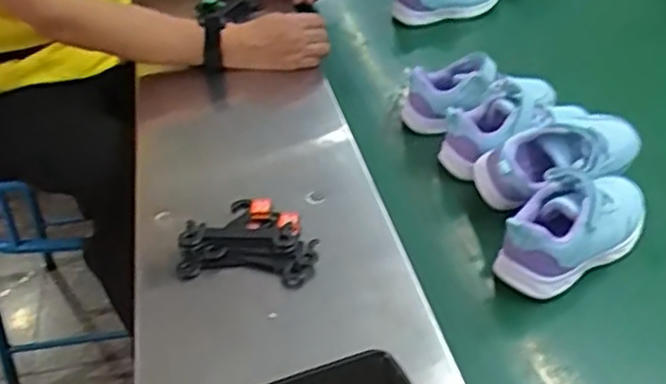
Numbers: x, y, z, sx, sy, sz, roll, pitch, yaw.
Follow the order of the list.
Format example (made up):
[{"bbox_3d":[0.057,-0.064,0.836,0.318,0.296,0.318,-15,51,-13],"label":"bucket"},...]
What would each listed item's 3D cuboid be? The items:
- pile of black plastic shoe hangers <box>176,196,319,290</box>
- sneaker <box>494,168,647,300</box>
[{"bbox_3d":[-0.076,0.044,0.641,0.120,0.019,0.092,4,37,4],"label":"pile of black plastic shoe hangers"},{"bbox_3d":[0.226,0.029,0.642,0.168,0.069,0.071,-25,44,-30],"label":"sneaker"}]

